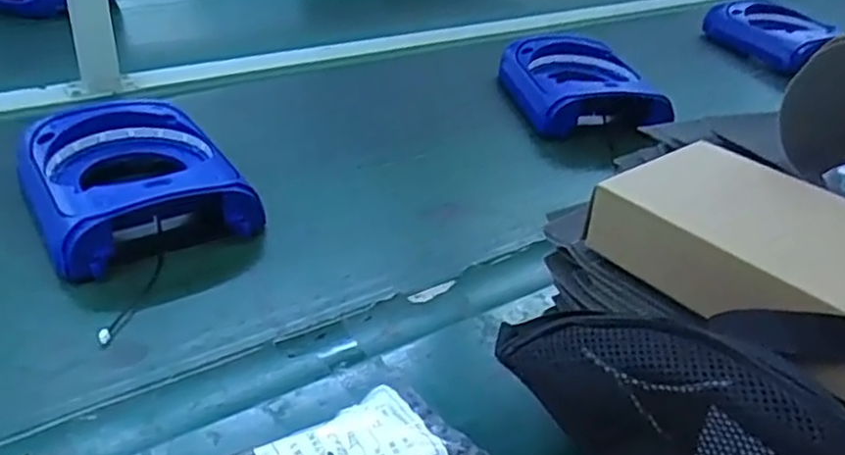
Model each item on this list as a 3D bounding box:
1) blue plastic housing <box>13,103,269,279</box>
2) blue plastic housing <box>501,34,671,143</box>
[{"bbox_3d":[-0.271,-0.047,0.665,0.169,0.062,0.213,-19,39,-31],"label":"blue plastic housing"},{"bbox_3d":[0.202,-0.185,0.927,0.167,0.072,0.212,-2,34,-12],"label":"blue plastic housing"}]

